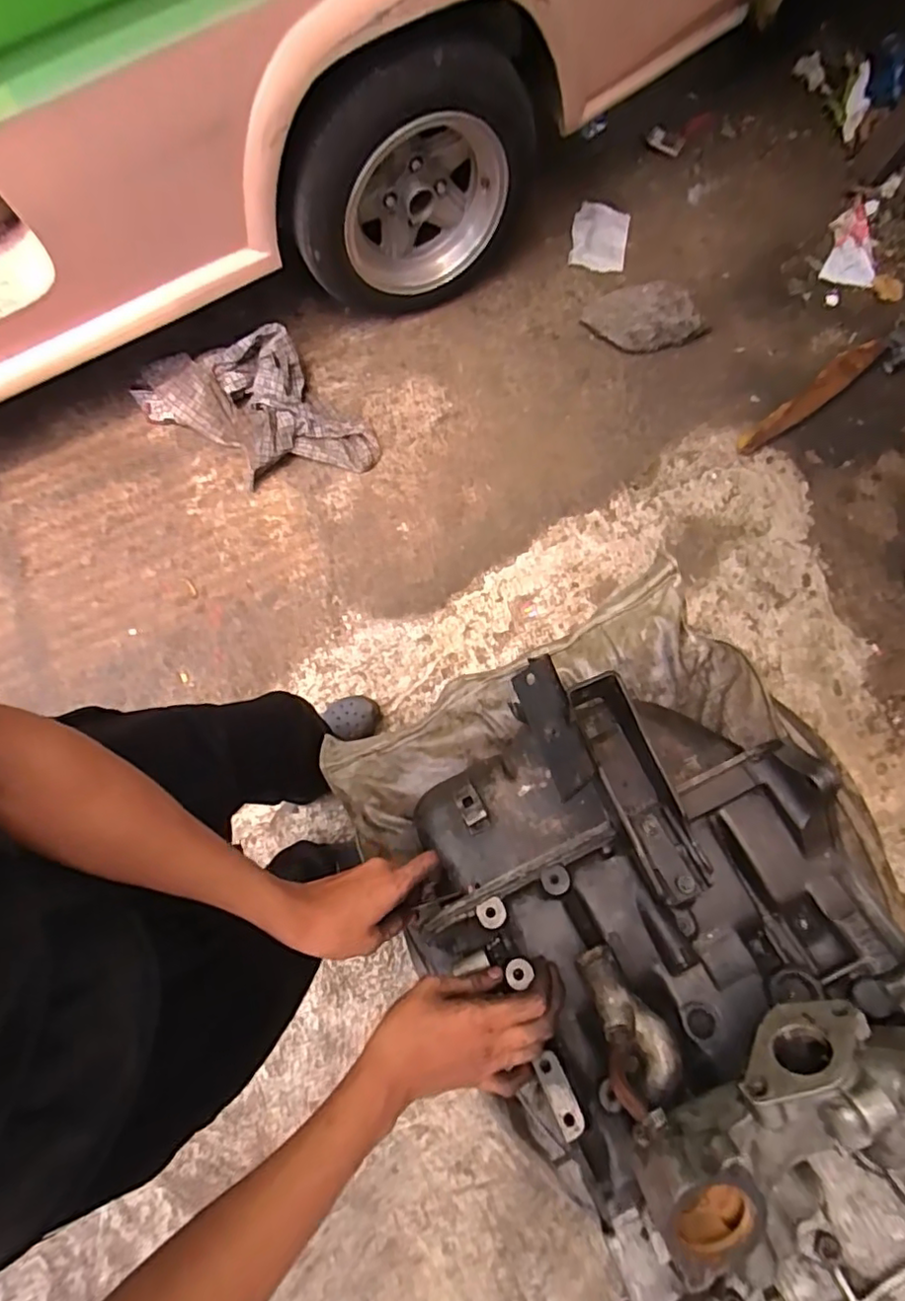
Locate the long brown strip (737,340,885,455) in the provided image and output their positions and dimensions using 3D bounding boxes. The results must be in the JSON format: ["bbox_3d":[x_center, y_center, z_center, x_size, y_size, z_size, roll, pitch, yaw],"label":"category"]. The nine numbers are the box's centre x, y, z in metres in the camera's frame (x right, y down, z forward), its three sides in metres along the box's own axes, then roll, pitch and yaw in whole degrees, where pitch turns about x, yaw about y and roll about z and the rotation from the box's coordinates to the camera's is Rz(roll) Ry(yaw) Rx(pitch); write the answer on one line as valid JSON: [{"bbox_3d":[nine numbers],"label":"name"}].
[{"bbox_3d":[0.806,-0.570,1.362,0.412,0.032,0.065,-39,80,-6],"label":"long brown strip"}]

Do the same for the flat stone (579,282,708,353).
[{"bbox_3d":[0.451,-0.763,1.389,0.289,0.101,0.115,3,78,2],"label":"flat stone"}]

